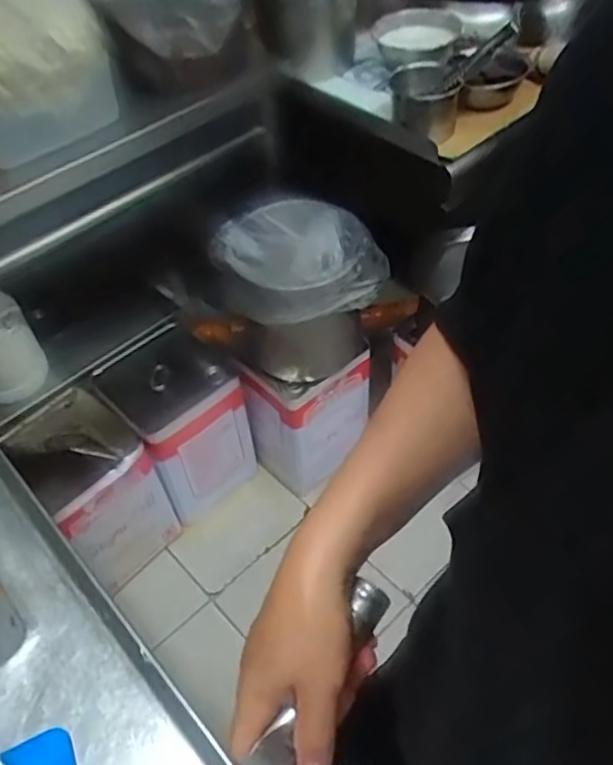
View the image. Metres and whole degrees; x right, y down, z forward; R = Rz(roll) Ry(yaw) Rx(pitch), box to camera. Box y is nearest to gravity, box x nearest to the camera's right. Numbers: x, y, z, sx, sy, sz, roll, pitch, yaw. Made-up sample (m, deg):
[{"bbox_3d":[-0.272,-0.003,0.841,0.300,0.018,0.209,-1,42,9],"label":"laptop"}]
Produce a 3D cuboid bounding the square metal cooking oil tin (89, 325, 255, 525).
[{"bbox_3d":[-0.280,0.078,1.461,0.229,0.290,0.260,-34,53,-22],"label":"square metal cooking oil tin"}]

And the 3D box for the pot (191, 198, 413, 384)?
[{"bbox_3d":[-0.013,-0.173,1.292,0.261,0.251,0.271,-31,52,-20],"label":"pot"}]

